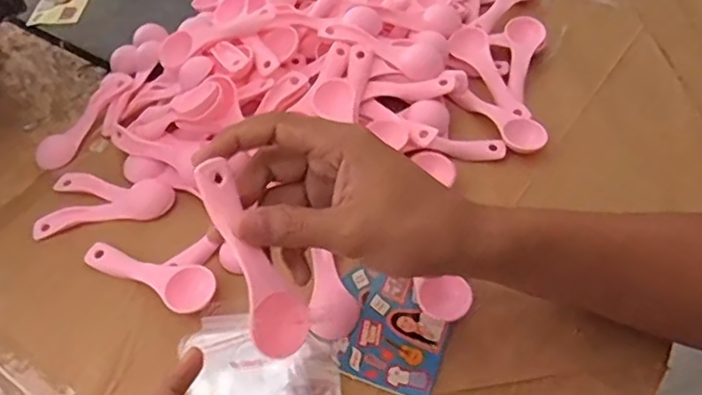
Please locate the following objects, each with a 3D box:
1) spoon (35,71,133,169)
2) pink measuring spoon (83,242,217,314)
[{"bbox_3d":[-0.244,-0.074,0.570,0.036,0.013,0.119,16,54,19],"label":"spoon"},{"bbox_3d":[-0.145,0.051,0.448,0.111,0.015,0.034,22,56,23],"label":"pink measuring spoon"}]

